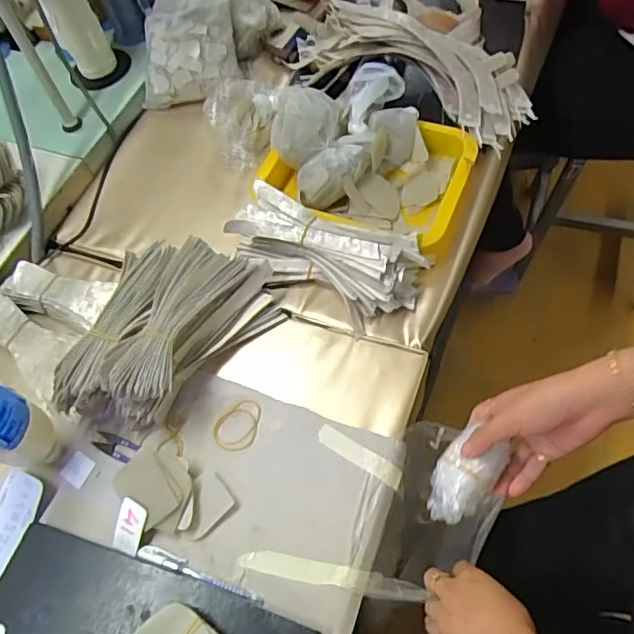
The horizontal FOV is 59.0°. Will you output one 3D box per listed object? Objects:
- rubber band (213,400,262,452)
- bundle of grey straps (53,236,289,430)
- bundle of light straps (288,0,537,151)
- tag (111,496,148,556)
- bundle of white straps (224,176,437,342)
[{"bbox_3d":[-0.087,0.117,0.608,0.048,0.004,0.057,6,62,10],"label":"rubber band"},{"bbox_3d":[-0.165,0.014,0.619,0.177,0.072,0.225,14,64,15],"label":"bundle of grey straps"},{"bbox_3d":[0.117,-0.345,0.767,0.356,0.112,0.136,19,66,17],"label":"bundle of light straps"},{"bbox_3d":[-0.186,0.208,0.554,0.032,0.004,0.050,15,89,18],"label":"tag"},{"bbox_3d":[0.001,-0.073,0.660,0.233,0.061,0.099,19,66,17],"label":"bundle of white straps"}]

